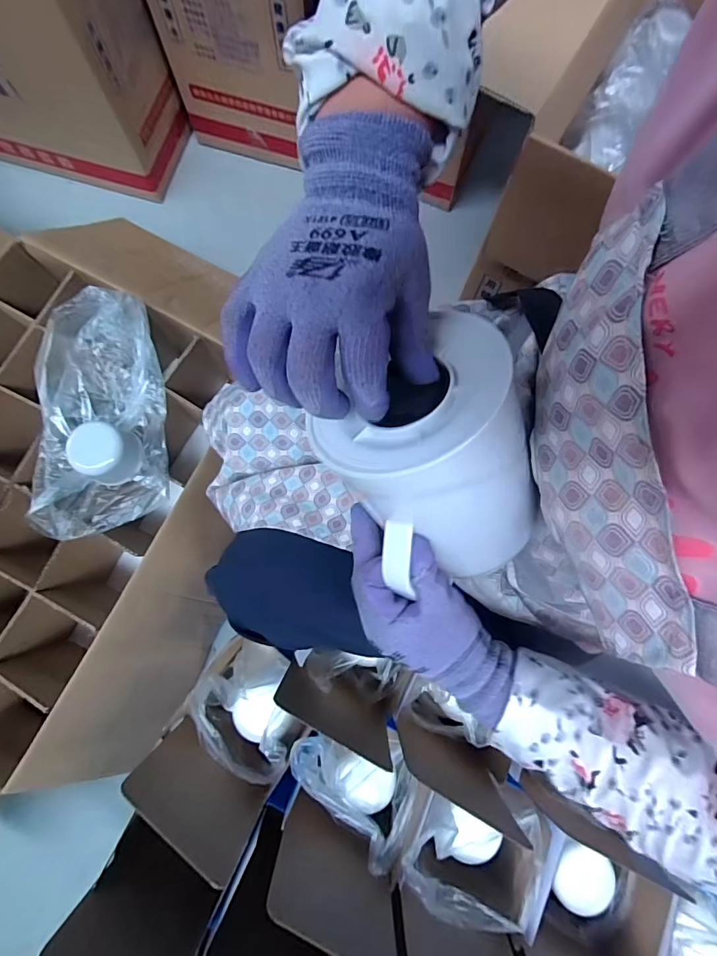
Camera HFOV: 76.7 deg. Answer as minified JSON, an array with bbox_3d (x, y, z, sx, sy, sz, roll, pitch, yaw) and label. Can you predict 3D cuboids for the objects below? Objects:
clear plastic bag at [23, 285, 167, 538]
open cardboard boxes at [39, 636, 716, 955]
[{"bbox_3d":[-0.383,-0.096,0.660,0.178,0.062,0.335,-8,80,-1],"label":"clear plastic bag"},{"bbox_3d":[0.069,0.540,0.461,0.714,0.173,0.445,28,81,5],"label":"open cardboard boxes"}]

